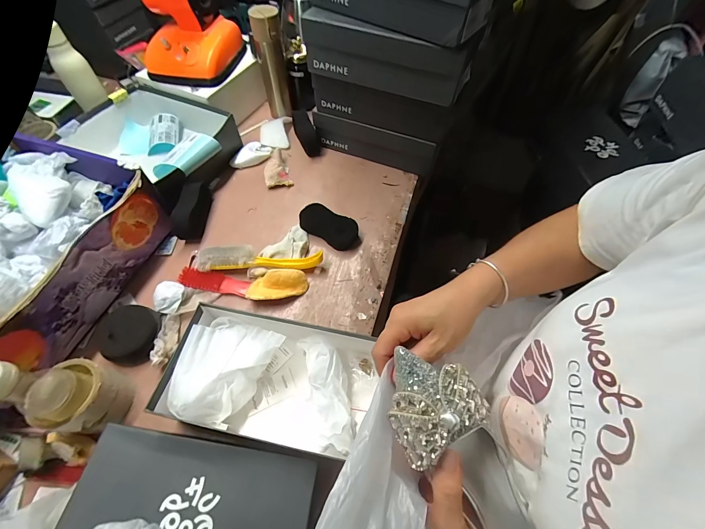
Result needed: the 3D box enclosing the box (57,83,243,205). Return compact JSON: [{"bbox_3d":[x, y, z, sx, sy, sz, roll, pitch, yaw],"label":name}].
[{"bbox_3d":[-0.446,-0.283,0.730,0.337,0.101,0.256,29,62,16],"label":"box"}]

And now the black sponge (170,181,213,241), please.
[{"bbox_3d":[-0.333,-0.118,0.649,0.054,0.055,0.136,1,58,0],"label":"black sponge"}]

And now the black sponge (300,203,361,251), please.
[{"bbox_3d":[-0.045,-0.079,0.643,0.132,0.030,0.056,25,61,14],"label":"black sponge"}]

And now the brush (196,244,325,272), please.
[{"bbox_3d":[-0.176,-0.015,0.602,0.234,0.046,0.054,-1,59,-2],"label":"brush"}]

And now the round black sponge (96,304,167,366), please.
[{"bbox_3d":[-0.375,0.115,0.519,0.098,0.032,0.093,0,58,-1],"label":"round black sponge"}]

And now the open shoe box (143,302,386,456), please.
[{"bbox_3d":[-0.116,0.165,0.459,0.272,0.089,0.158,10,59,5],"label":"open shoe box"}]

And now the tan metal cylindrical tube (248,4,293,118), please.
[{"bbox_3d":[-0.193,-0.479,0.763,0.062,0.233,0.046,-12,59,-8],"label":"tan metal cylindrical tube"}]

